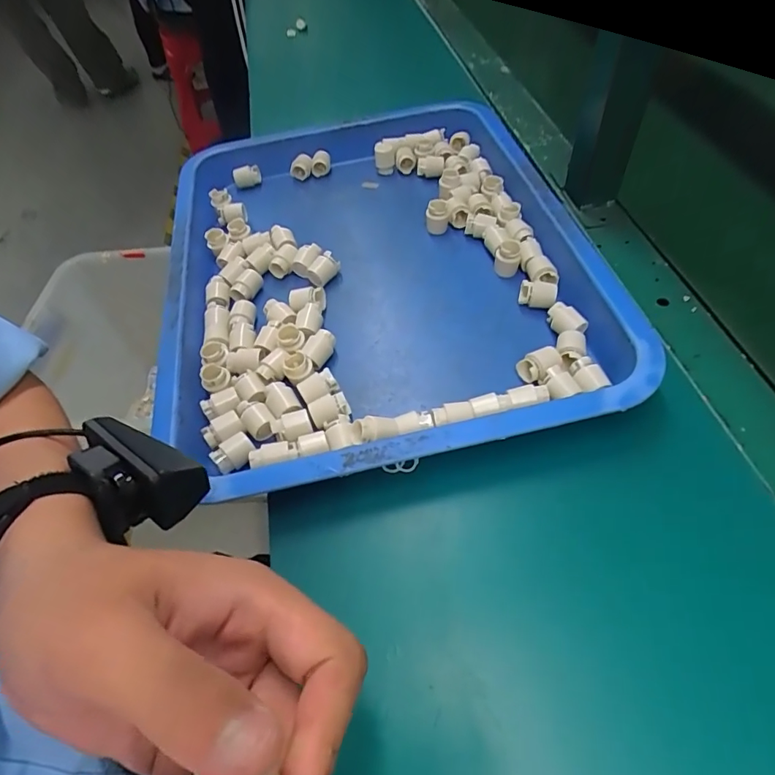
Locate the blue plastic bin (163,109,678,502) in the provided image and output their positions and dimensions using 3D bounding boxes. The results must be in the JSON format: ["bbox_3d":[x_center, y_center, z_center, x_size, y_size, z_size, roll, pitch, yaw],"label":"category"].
[{"bbox_3d":[-0.016,-0.123,0.450,0.347,0.067,0.444,-12,53,-3],"label":"blue plastic bin"}]

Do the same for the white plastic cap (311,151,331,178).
[{"bbox_3d":[-0.075,-0.250,0.553,0.021,0.020,0.015,-4,53,0],"label":"white plastic cap"}]

